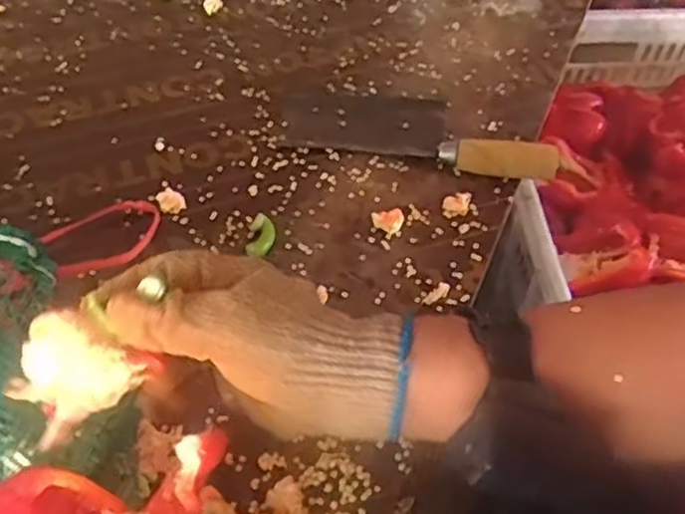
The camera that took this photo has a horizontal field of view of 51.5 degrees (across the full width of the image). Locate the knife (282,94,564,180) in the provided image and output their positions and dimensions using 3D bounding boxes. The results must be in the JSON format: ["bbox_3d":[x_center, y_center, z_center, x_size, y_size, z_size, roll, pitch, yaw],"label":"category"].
[{"bbox_3d":[0.071,-0.127,0.654,0.246,0.027,0.093,10,53,6],"label":"knife"}]

